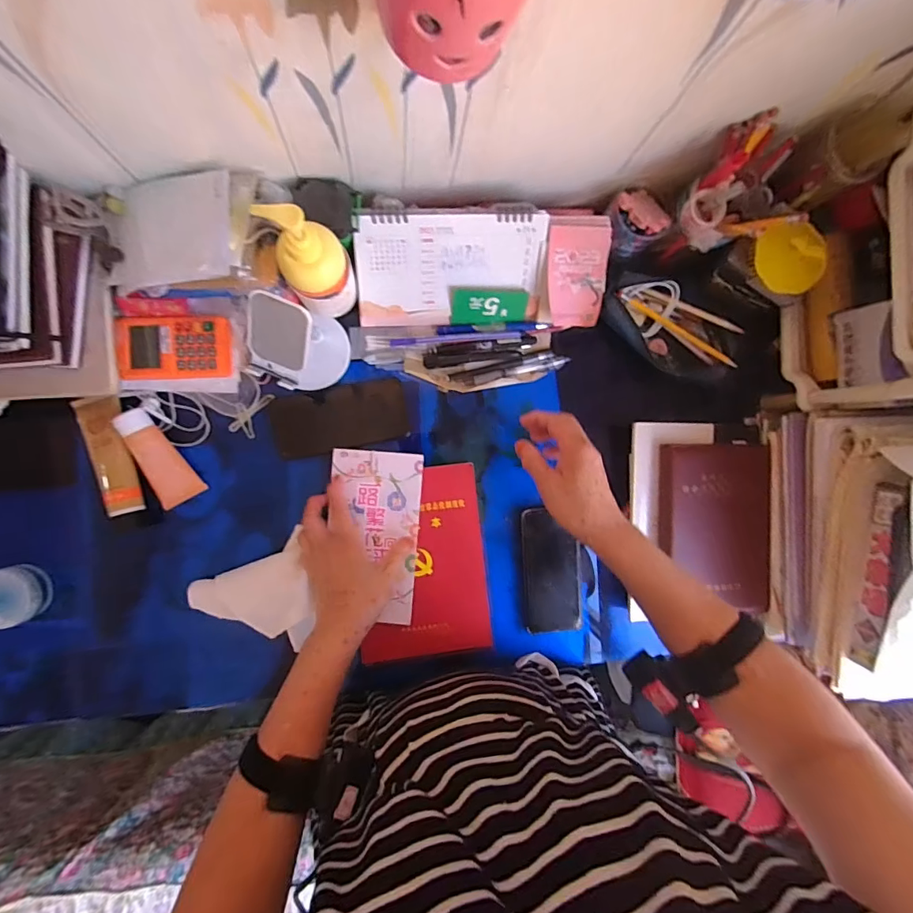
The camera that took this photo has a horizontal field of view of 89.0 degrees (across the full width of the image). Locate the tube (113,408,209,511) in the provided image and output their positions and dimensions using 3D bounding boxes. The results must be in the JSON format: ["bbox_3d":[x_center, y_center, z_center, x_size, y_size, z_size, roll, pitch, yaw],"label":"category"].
[{"bbox_3d":[-0.351,0.002,0.542,0.050,0.029,0.116,-30,94,-5],"label":"tube"}]

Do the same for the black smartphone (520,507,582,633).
[{"bbox_3d":[0.125,0.147,0.600,0.076,0.005,0.157,-4,92,-7],"label":"black smartphone"}]

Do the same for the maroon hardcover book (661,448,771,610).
[{"bbox_3d":[0.332,0.090,0.584,0.144,0.029,0.212,-4,92,-7],"label":"maroon hardcover book"}]

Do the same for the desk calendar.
[{"bbox_3d":[-0.006,-0.215,0.539,0.212,0.073,0.099,-3,92,-7],"label":"desk calendar"}]

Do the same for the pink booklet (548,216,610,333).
[{"bbox_3d":[0.142,-0.213,0.544,0.071,0.012,0.118,-7,114,-5],"label":"pink booklet"}]

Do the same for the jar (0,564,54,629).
[{"bbox_3d":[-0.511,0.159,0.534,0.060,0.039,0.063,0,91,-7],"label":"jar"}]

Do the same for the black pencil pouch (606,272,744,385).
[{"bbox_3d":[0.278,-0.164,0.594,0.184,0.054,0.103,18,89,-7],"label":"black pencil pouch"}]

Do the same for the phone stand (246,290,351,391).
[{"bbox_3d":[-0.164,-0.122,0.497,0.077,0.149,0.089,18,89,-7],"label":"phone stand"}]

